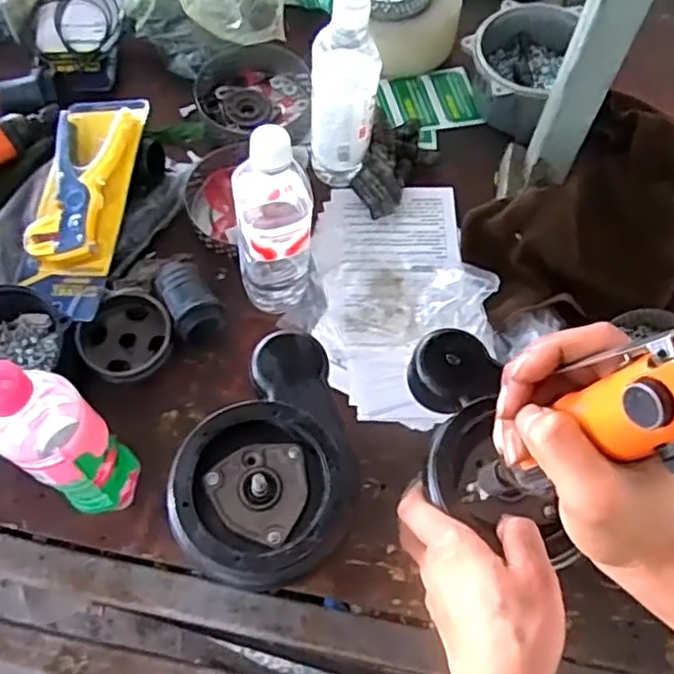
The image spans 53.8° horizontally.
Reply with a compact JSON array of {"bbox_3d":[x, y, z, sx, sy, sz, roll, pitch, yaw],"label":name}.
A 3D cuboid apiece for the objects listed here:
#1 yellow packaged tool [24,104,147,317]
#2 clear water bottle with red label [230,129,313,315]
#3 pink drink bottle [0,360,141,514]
[{"bbox_3d":[-0.263,-0.140,0.673,0.099,0.069,0.243,8,65,1],"label":"yellow packaged tool"},{"bbox_3d":[-0.053,-0.095,0.592,0.067,0.218,0.069,1,65,-2],"label":"clear water bottle with red label"},{"bbox_3d":[-0.196,0.083,0.489,0.054,0.237,0.059,1,65,-2],"label":"pink drink bottle"}]

